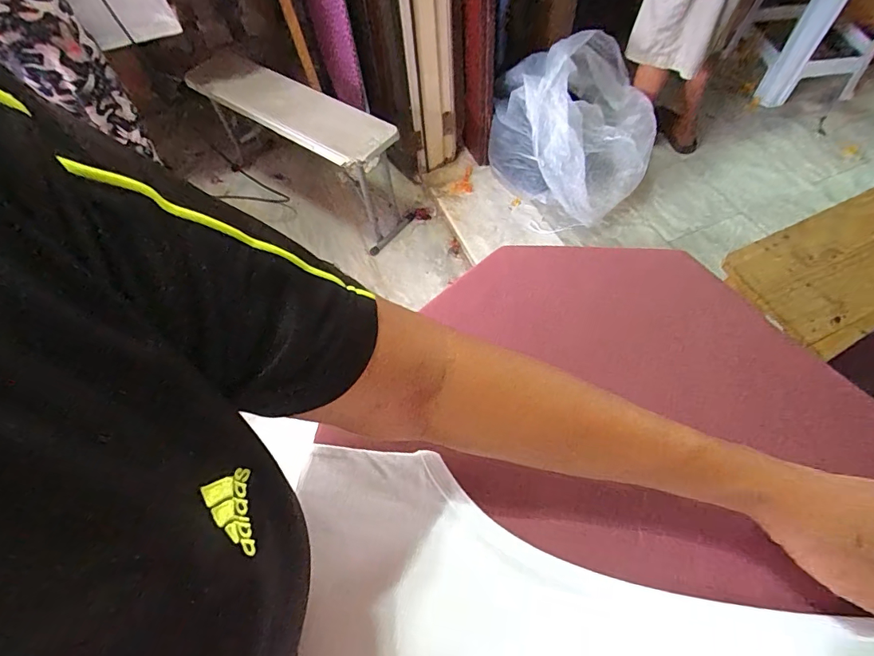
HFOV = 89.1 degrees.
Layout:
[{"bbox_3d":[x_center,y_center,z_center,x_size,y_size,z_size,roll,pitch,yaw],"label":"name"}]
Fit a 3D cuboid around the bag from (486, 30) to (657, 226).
[{"bbox_3d":[0.434,-0.616,1.442,0.514,0.396,0.446,4,60,5],"label":"bag"}]

